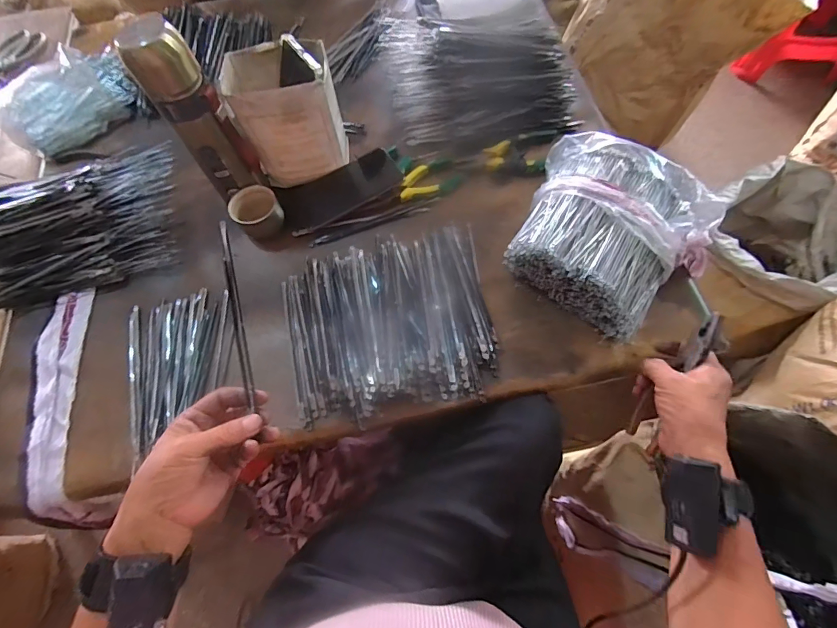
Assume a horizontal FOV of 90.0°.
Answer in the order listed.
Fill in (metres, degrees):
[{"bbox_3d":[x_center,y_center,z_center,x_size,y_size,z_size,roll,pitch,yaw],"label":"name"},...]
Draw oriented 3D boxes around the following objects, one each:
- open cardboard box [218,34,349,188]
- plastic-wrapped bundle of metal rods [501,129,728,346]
[{"bbox_3d":[-0.168,-0.262,0.560,0.120,0.155,0.096,-14,67,-3],"label":"open cardboard box"},{"bbox_3d":[0.223,-0.096,0.503,0.209,0.088,0.190,34,73,16],"label":"plastic-wrapped bundle of metal rods"}]

